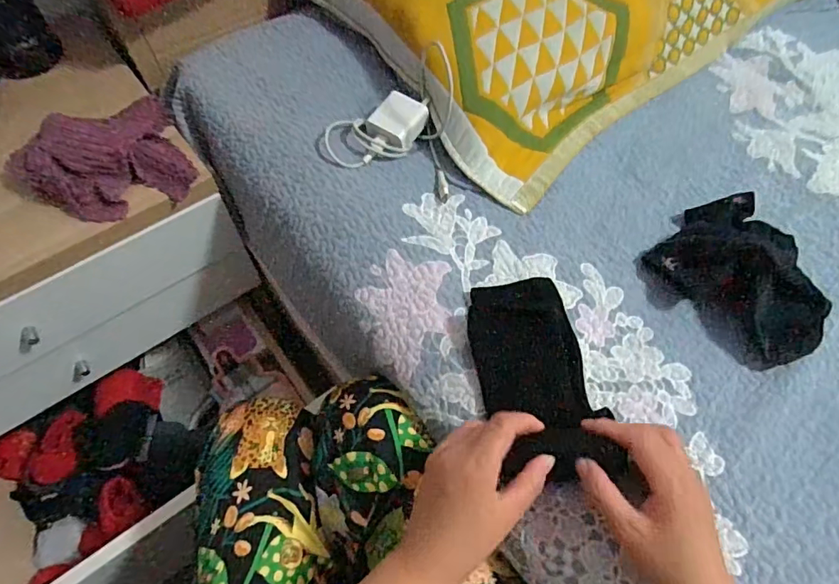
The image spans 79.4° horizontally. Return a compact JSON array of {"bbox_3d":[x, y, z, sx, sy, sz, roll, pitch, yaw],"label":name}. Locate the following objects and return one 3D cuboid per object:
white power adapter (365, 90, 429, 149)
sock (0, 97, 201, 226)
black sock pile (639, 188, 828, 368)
[{"bbox_3d":[-0.023,-0.169,0.500,0.047,0.023,0.051,28,67,10],"label":"white power adapter"},{"bbox_3d":[-0.296,-0.129,0.477,0.141,0.052,0.119,-33,66,-19],"label":"sock"},{"bbox_3d":[0.287,-0.013,0.445,0.124,0.025,0.143,-38,68,-21],"label":"black sock pile"}]

